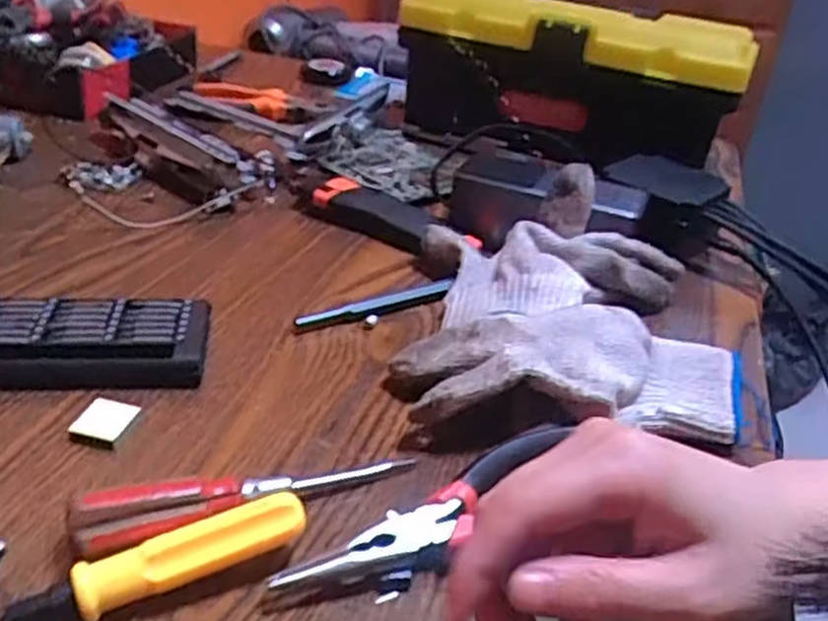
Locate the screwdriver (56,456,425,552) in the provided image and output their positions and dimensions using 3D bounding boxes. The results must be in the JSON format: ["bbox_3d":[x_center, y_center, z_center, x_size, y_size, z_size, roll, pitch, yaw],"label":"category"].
[{"bbox_3d":[-0.067,0.073,0.322,0.139,0.022,0.020,-12,36,-30],"label":"screwdriver"}]

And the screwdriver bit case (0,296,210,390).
[{"bbox_3d":[-0.188,0.016,0.402,0.154,0.019,0.063,2,31,-9],"label":"screwdriver bit case"}]

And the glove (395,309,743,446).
[{"bbox_3d":[0.085,0.029,0.398,0.177,0.043,0.066,3,31,-8],"label":"glove"}]

